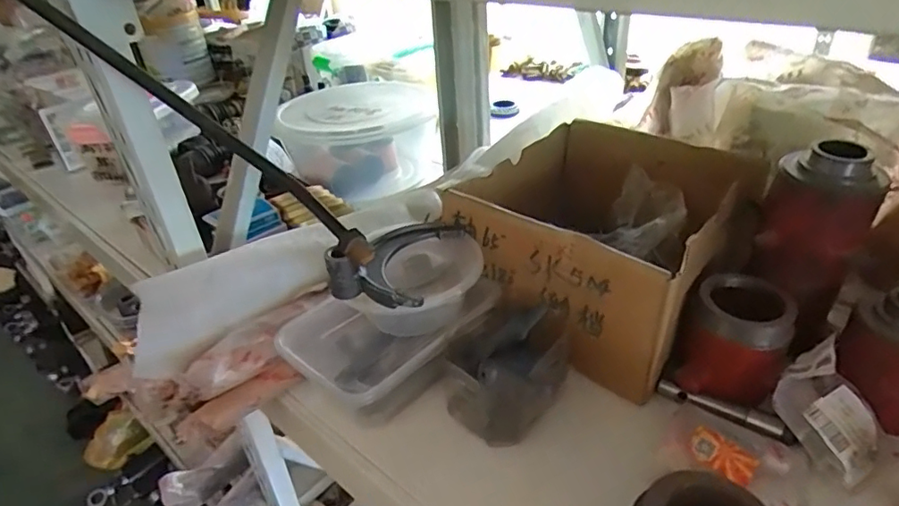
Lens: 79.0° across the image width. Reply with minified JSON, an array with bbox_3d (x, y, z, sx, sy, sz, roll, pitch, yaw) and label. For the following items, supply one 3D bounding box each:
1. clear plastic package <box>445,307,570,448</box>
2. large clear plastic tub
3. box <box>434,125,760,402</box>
[{"bbox_3d":[0.045,0.088,0.410,0.088,0.078,0.088,0,33,6],"label":"clear plastic package"},{"bbox_3d":[-0.131,-0.160,0.802,0.222,0.131,0.176,-10,34,-9],"label":"large clear plastic tub"},{"bbox_3d":[0.135,-0.011,0.494,0.202,0.119,0.218,24,42,36],"label":"box"}]

